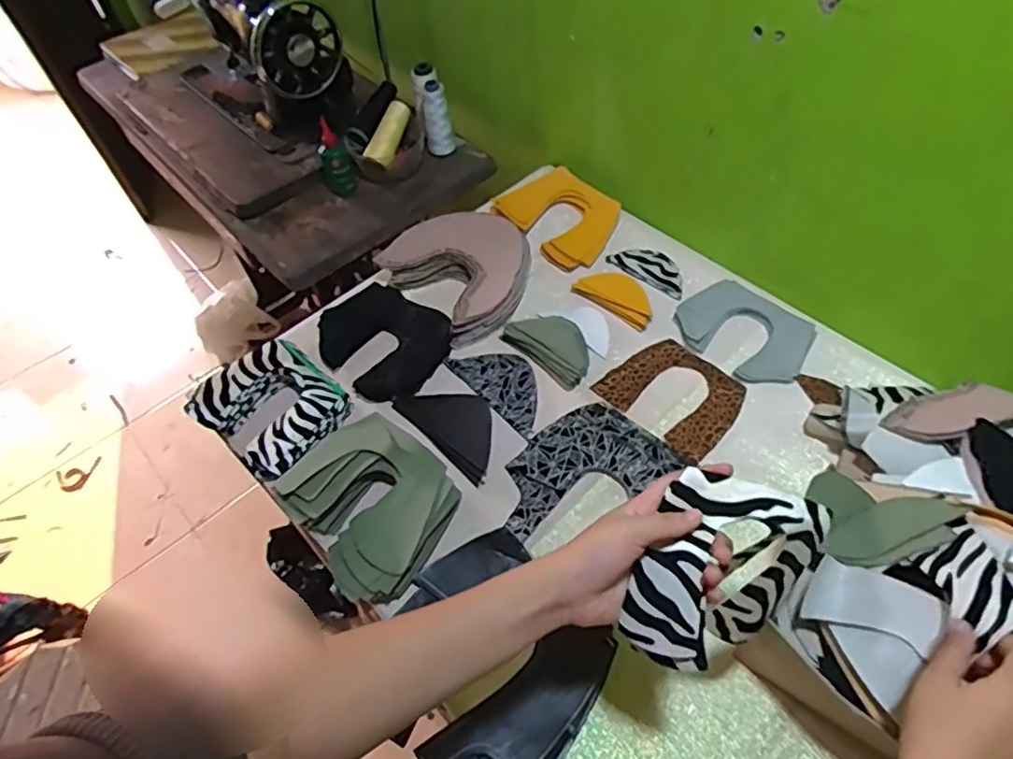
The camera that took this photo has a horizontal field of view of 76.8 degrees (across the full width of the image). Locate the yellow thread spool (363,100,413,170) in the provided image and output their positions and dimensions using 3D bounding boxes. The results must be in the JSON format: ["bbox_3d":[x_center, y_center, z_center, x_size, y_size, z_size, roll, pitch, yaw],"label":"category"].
[{"bbox_3d":[-0.181,-0.382,0.991,0.035,0.034,0.115,16,74,16],"label":"yellow thread spool"}]

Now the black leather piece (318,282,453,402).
[{"bbox_3d":[-0.153,-0.053,0.806,0.138,0.026,0.167,-40,60,-23],"label":"black leather piece"}]

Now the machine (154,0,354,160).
[{"bbox_3d":[-0.427,-0.550,1.072,0.163,0.229,0.424,-40,60,-23],"label":"machine"}]

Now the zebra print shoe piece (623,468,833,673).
[{"bbox_3d":[0.144,0.136,0.449,0.149,0.103,0.090,-37,59,-21],"label":"zebra print shoe piece"}]

